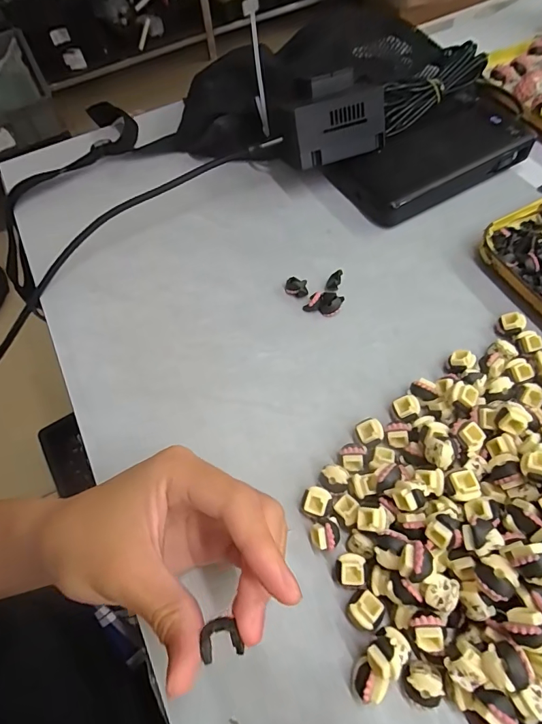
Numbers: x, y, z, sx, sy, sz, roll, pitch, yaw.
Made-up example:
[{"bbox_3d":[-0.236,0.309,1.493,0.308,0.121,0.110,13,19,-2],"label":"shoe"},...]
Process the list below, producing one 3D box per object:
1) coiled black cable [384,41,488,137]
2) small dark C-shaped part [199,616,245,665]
[{"bbox_3d":[0.142,-0.240,0.384,0.113,0.042,0.025,-33,62,-15],"label":"coiled black cable"},{"bbox_3d":[-0.018,0.098,0.153,0.013,0.005,0.013,-12,58,-3],"label":"small dark C-shaped part"}]

